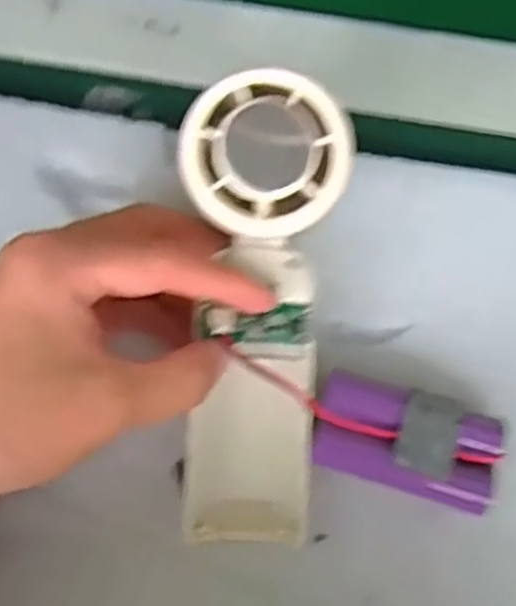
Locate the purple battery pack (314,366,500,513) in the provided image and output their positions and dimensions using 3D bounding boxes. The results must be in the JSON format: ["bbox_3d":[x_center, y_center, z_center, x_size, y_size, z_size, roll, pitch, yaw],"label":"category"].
[{"bbox_3d":[0.053,0.050,0.278,0.065,0.025,0.035,16,80,5],"label":"purple battery pack"}]

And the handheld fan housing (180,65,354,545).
[{"bbox_3d":[0.000,0.005,0.270,0.051,0.040,0.164,3,107,1],"label":"handheld fan housing"}]

